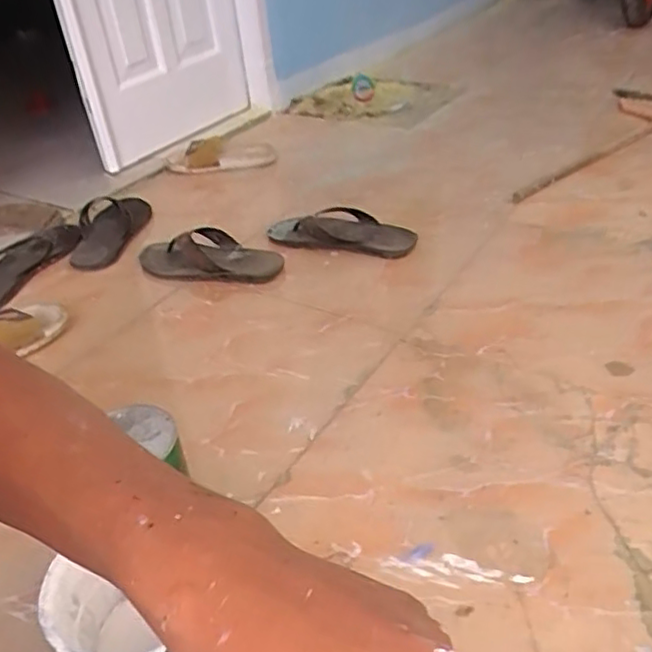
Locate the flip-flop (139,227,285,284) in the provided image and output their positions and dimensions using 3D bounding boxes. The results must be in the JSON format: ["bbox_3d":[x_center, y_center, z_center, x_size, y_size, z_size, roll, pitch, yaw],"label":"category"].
[{"bbox_3d":[-0.206,-0.129,1.130,0.264,0.040,0.110,8,38,20],"label":"flip-flop"}]

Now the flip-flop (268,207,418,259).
[{"bbox_3d":[0.035,-0.169,1.135,0.264,0.045,0.097,13,40,26],"label":"flip-flop"}]

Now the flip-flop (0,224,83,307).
[{"bbox_3d":[-0.556,-0.119,1.192,0.119,0.041,0.278,7,36,18],"label":"flip-flop"}]

